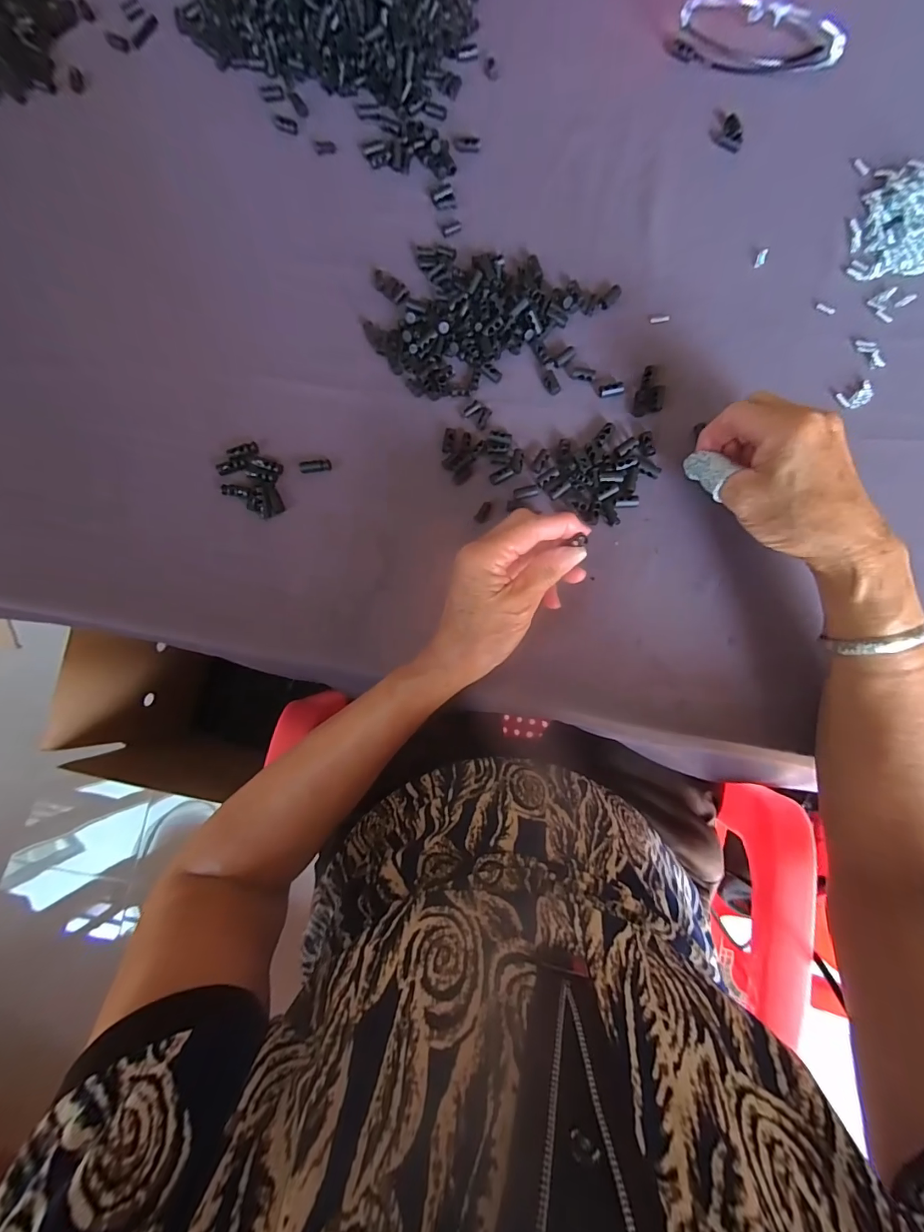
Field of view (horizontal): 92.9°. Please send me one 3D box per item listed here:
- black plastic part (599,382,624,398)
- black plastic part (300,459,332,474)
[{"bbox_3d":[0.120,-0.182,0.353,0.019,0.004,0.009,-8,83,15],"label":"black plastic part"},{"bbox_3d":[-0.121,-0.123,0.361,0.025,0.008,0.008,-11,83,2],"label":"black plastic part"}]

